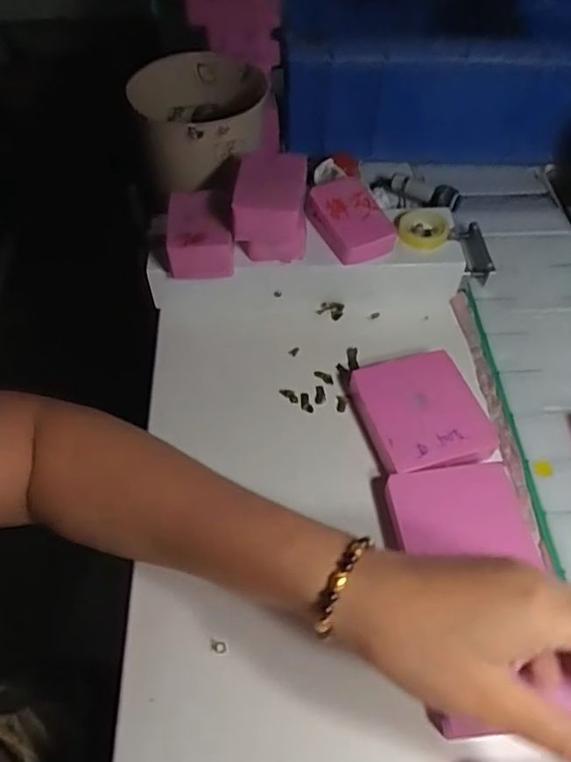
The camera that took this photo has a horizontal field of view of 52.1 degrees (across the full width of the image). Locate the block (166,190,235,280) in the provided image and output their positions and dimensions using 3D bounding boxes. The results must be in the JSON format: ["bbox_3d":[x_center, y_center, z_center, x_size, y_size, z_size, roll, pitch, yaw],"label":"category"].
[{"bbox_3d":[-0.065,-0.113,0.453,0.049,0.031,0.065,-3,55,-2],"label":"block"}]

